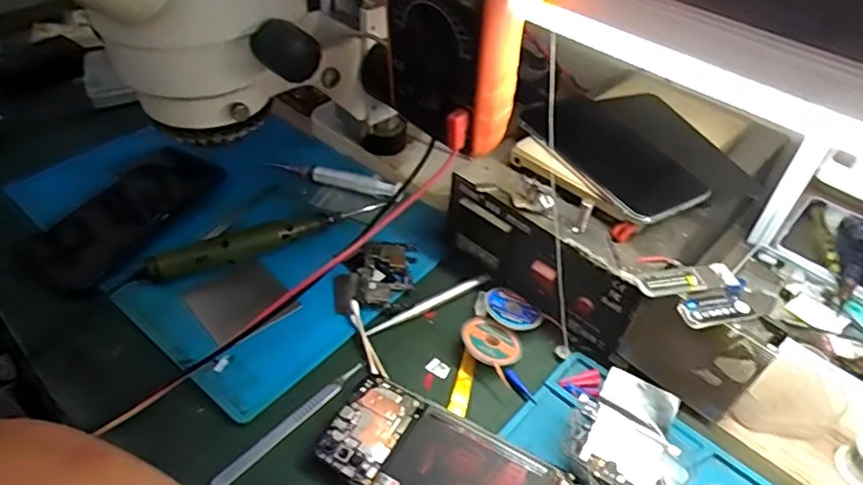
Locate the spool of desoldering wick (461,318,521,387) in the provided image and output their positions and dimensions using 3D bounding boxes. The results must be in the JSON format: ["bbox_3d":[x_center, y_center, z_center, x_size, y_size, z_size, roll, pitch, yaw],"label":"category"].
[{"bbox_3d":[0.046,0.076,0.427,0.051,0.011,0.036,35,52,29],"label":"spool of desoldering wick"}]

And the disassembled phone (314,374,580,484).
[{"bbox_3d":[0.010,0.141,0.356,0.156,0.008,0.071,23,47,19],"label":"disassembled phone"}]

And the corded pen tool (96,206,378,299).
[{"bbox_3d":[-0.145,0.000,0.483,0.223,0.028,0.015,-20,49,-23],"label":"corded pen tool"}]

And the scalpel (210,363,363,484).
[{"bbox_3d":[-0.093,0.120,0.387,0.013,0.005,0.118,34,52,28],"label":"scalpel"}]

